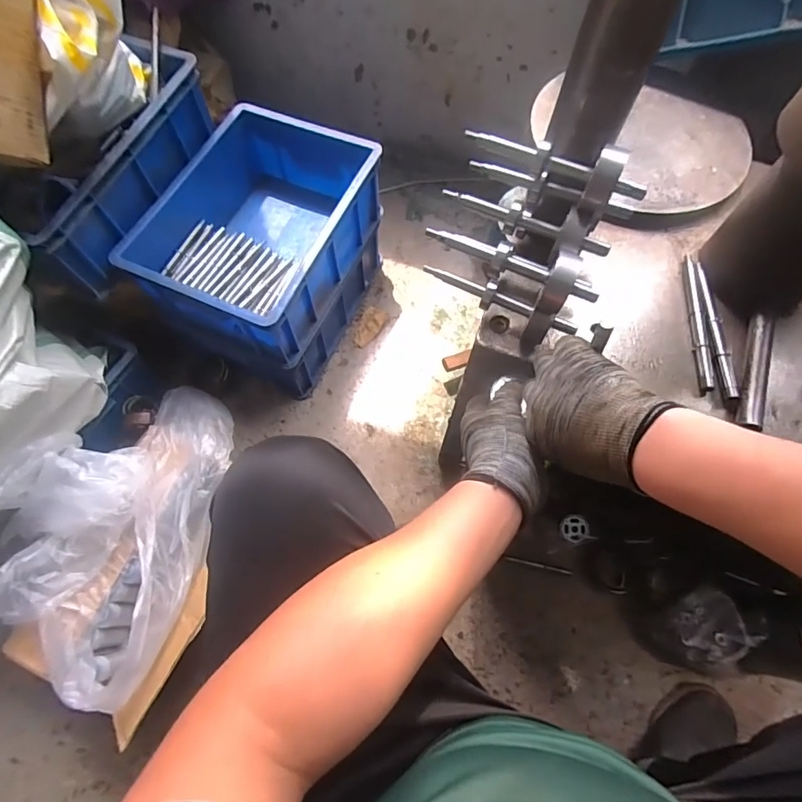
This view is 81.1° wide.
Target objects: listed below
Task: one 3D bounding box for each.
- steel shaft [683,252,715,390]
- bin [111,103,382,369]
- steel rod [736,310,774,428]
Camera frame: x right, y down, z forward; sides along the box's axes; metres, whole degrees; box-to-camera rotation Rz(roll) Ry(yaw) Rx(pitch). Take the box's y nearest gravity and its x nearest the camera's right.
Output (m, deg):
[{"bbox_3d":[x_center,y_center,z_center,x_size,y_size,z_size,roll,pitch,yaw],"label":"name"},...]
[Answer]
[{"bbox_3d":[0.310,-0.086,0.492,0.013,0.010,0.163,6,67,2],"label":"steel shaft"},{"bbox_3d":[-0.240,-0.301,0.834,0.290,0.157,0.407,22,68,8],"label":"bin"},{"bbox_3d":[0.347,-0.031,0.461,0.018,0.018,0.132,22,68,8],"label":"steel rod"}]

